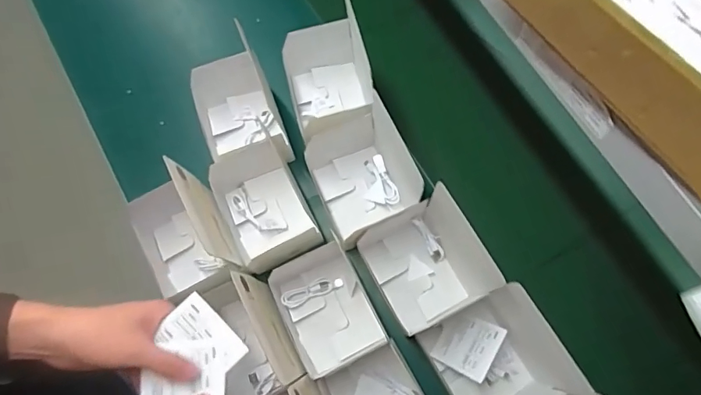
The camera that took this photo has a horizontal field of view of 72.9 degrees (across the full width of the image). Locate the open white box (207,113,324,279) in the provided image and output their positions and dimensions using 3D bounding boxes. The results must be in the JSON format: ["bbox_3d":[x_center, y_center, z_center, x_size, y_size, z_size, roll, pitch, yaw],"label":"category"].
[{"bbox_3d":[-0.126,0.022,0.697,0.121,0.111,0.161,-25,75,-6],"label":"open white box"}]

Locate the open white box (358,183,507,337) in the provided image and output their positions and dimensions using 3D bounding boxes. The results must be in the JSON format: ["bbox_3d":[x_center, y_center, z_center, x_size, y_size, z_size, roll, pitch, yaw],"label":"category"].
[{"bbox_3d":[0.111,0.083,0.676,0.157,0.086,0.151,-29,75,-7],"label":"open white box"}]

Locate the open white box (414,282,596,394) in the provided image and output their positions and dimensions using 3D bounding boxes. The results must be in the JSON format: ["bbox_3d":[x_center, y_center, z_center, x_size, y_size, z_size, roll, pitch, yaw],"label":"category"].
[{"bbox_3d":[0.192,0.224,0.627,0.144,0.097,0.165,-30,75,-7],"label":"open white box"}]

